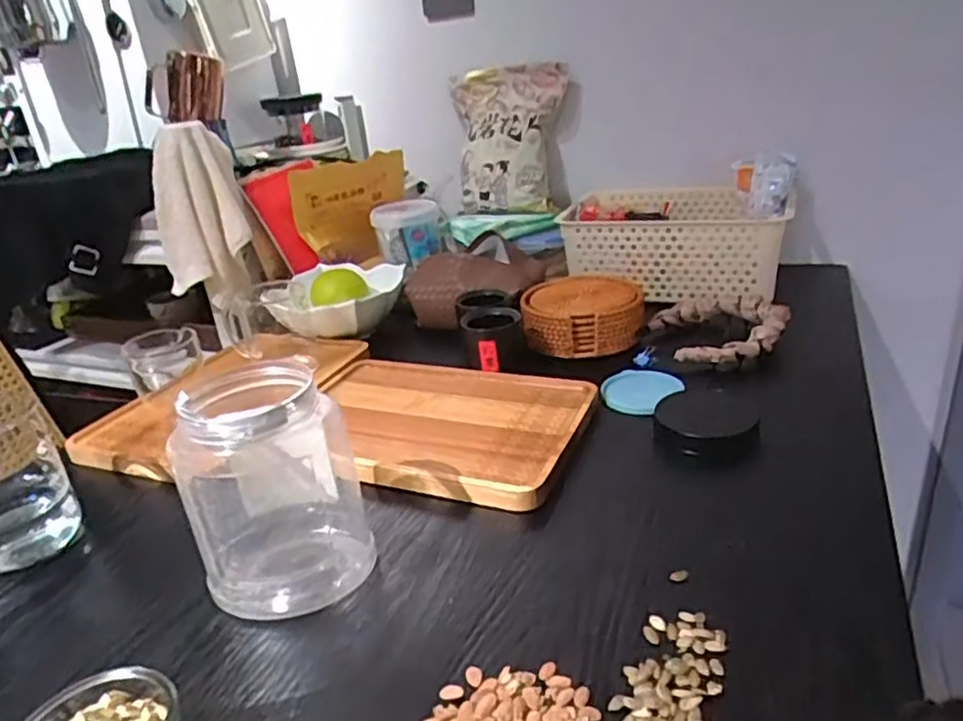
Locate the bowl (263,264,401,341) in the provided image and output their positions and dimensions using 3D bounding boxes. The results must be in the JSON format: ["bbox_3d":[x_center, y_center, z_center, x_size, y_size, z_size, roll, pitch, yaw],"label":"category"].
[{"bbox_3d":[-0.192,-0.081,0.916,0.156,0.064,0.161,-5,25,2],"label":"bowl"}]

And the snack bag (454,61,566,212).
[{"bbox_3d":[0.036,-0.350,1.074,0.198,0.229,0.059,3,-4,23],"label":"snack bag"}]

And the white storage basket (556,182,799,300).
[{"bbox_3d":[0.276,-0.174,0.963,0.293,0.104,0.211,7,27,25],"label":"white storage basket"}]

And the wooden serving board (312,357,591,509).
[{"bbox_3d":[-0.044,0.060,0.662,0.280,0.023,0.193,6,27,24],"label":"wooden serving board"}]

